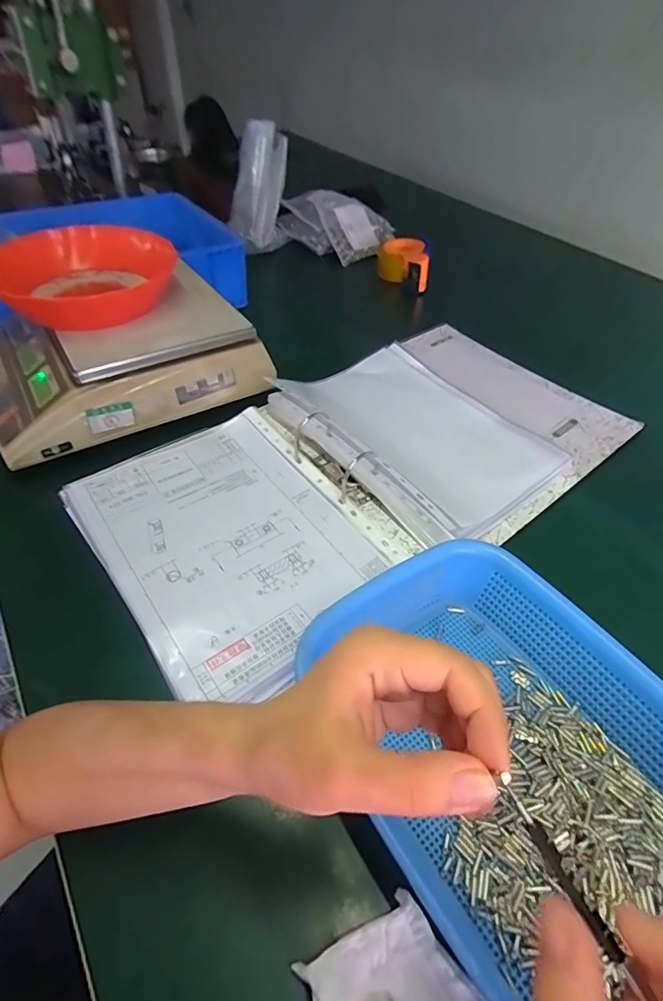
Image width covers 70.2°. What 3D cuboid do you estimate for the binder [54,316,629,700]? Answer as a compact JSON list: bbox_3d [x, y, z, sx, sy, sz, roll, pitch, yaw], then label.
[{"bbox_3d":[0.058,-0.061,0.558,0.633,0.054,0.332,-30,55,-27],"label":"binder"}]

